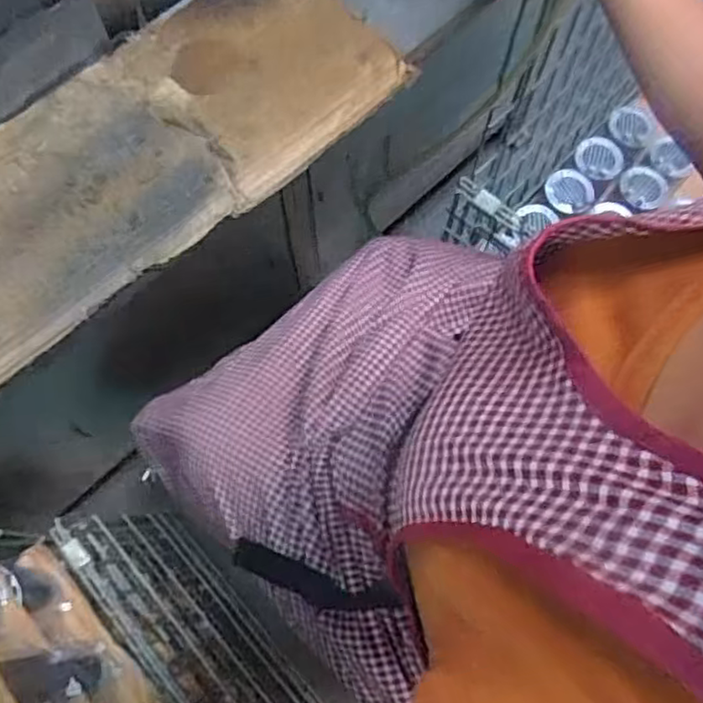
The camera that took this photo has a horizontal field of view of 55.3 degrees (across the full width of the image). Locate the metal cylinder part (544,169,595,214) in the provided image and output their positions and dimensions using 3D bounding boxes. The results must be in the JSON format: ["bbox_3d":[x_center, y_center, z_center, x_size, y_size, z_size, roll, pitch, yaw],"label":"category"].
[{"bbox_3d":[0.390,-0.285,1.198,0.085,0.012,0.074,23,85,2],"label":"metal cylinder part"}]

